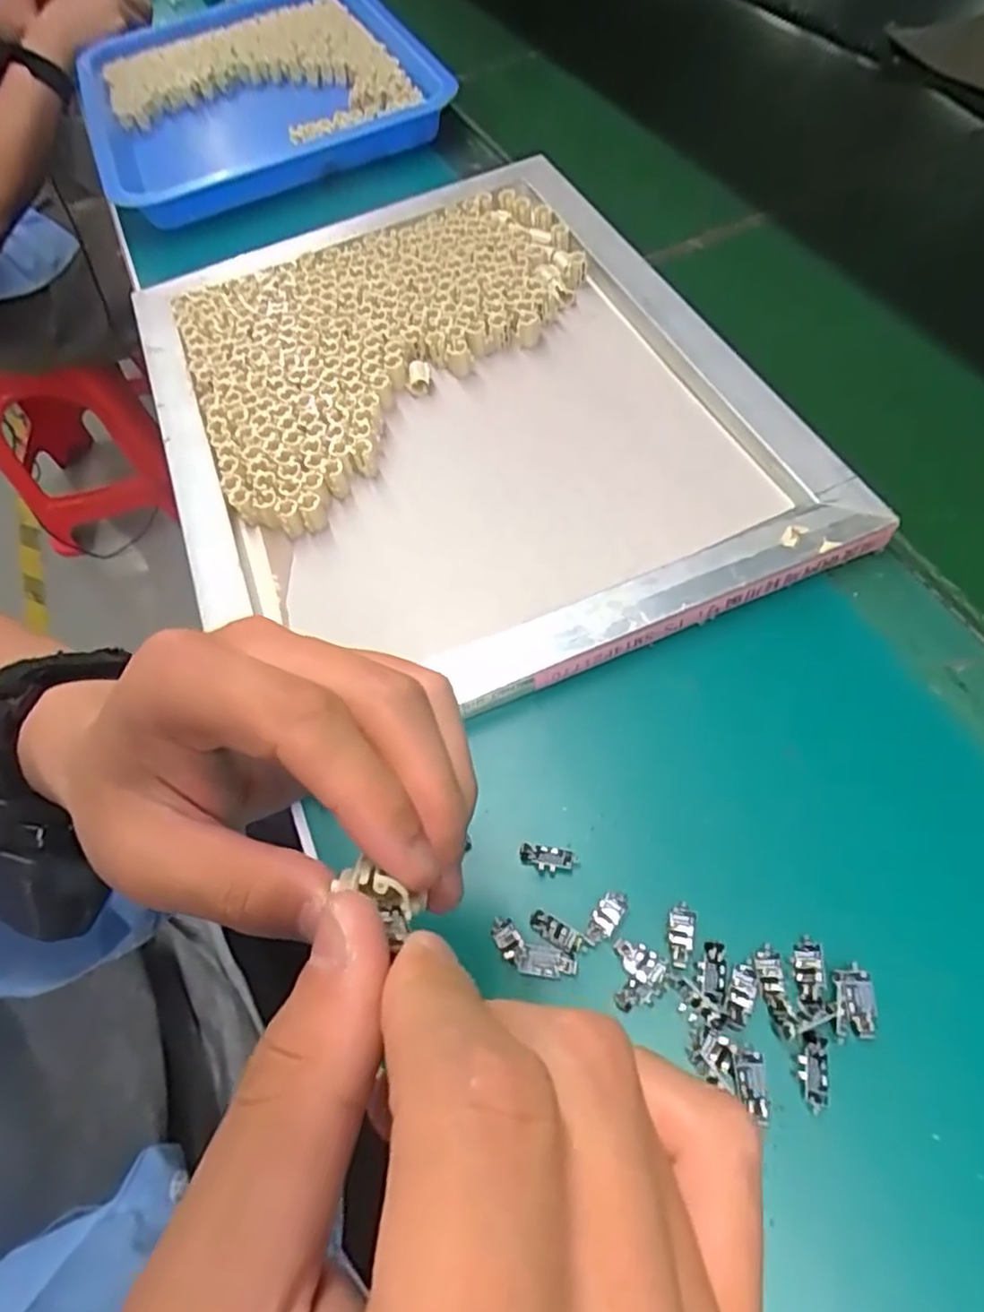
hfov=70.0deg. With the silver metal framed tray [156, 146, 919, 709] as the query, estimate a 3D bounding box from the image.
[{"bbox_3d":[-0.039,-0.180,0.489,0.363,0.061,0.480,-22,59,-6],"label":"silver metal framed tray"}]

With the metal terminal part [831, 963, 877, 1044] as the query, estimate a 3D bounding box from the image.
[{"bbox_3d":[0.143,0.136,0.275,0.016,0.007,0.027,4,60,9],"label":"metal terminal part"}]

